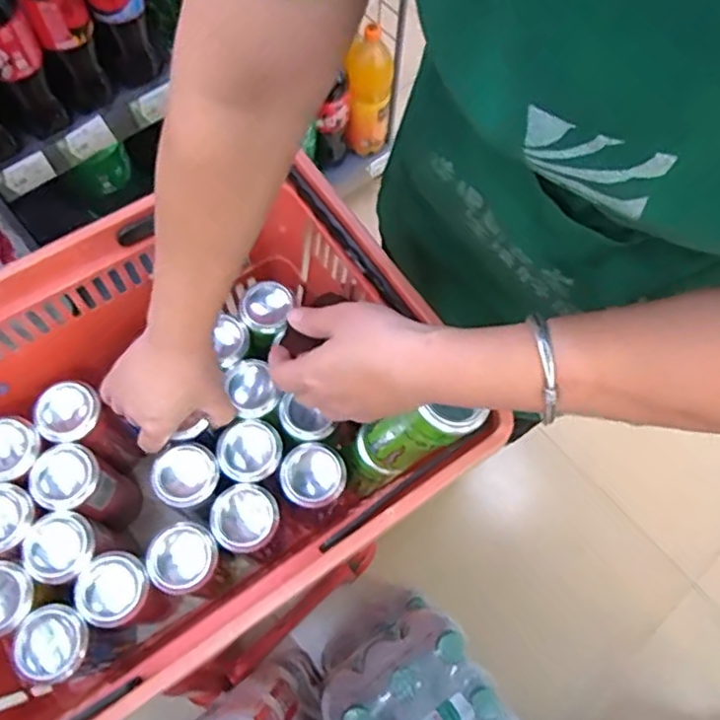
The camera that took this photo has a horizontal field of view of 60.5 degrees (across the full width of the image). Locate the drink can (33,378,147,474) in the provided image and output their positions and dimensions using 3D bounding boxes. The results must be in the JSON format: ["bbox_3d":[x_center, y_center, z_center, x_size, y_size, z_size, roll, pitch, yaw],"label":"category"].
[{"bbox_3d":[-0.254,0.072,0.599,0.057,0.152,0.053,1,68,-3],"label":"drink can"}]

